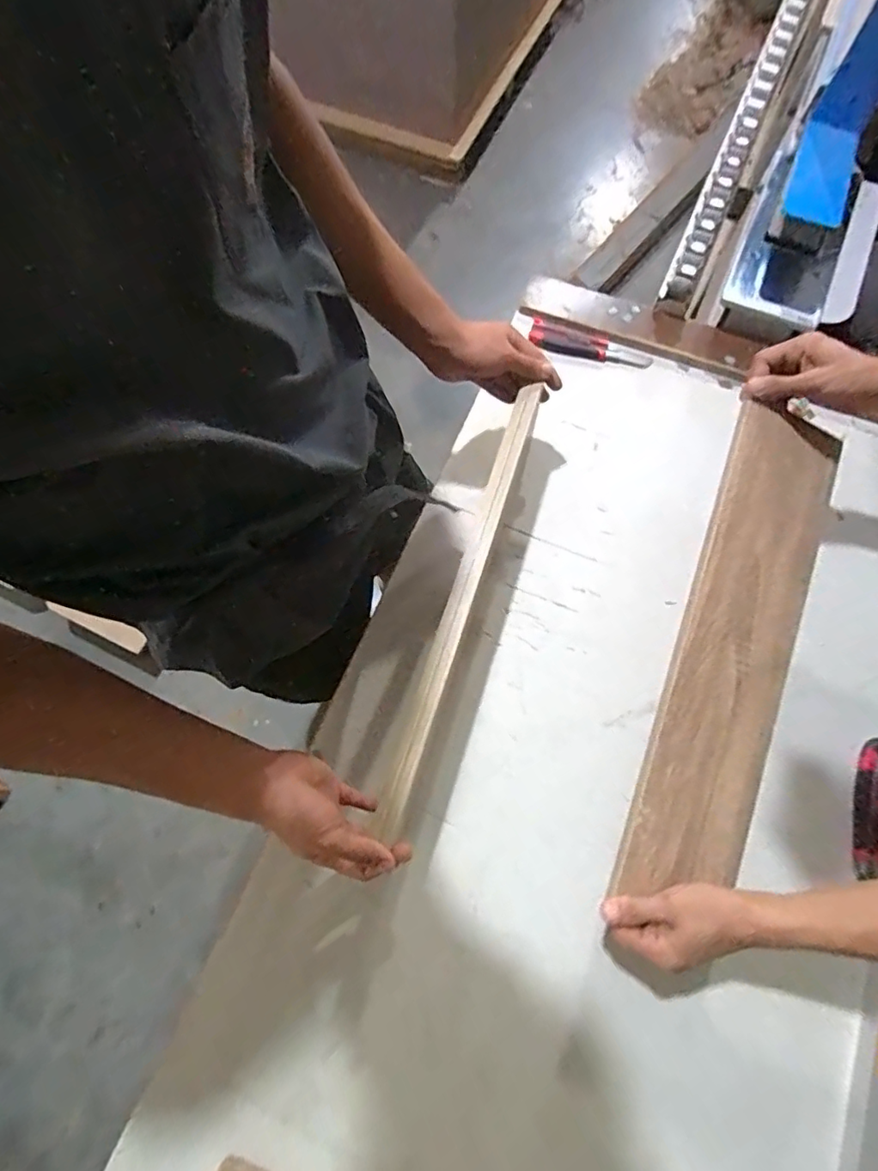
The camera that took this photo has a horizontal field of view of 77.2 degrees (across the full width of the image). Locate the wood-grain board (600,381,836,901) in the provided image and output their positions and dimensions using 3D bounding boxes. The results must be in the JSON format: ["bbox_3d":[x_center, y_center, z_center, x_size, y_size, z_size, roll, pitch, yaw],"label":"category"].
[{"bbox_3d":[0.317,0.064,0.580,0.148,0.019,0.503,21,81,-14],"label":"wood-grain board"}]

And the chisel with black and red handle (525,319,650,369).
[{"bbox_3d":[0.227,-0.361,0.833,0.183,0.018,0.040,18,72,7],"label":"chisel with black and red handle"}]

